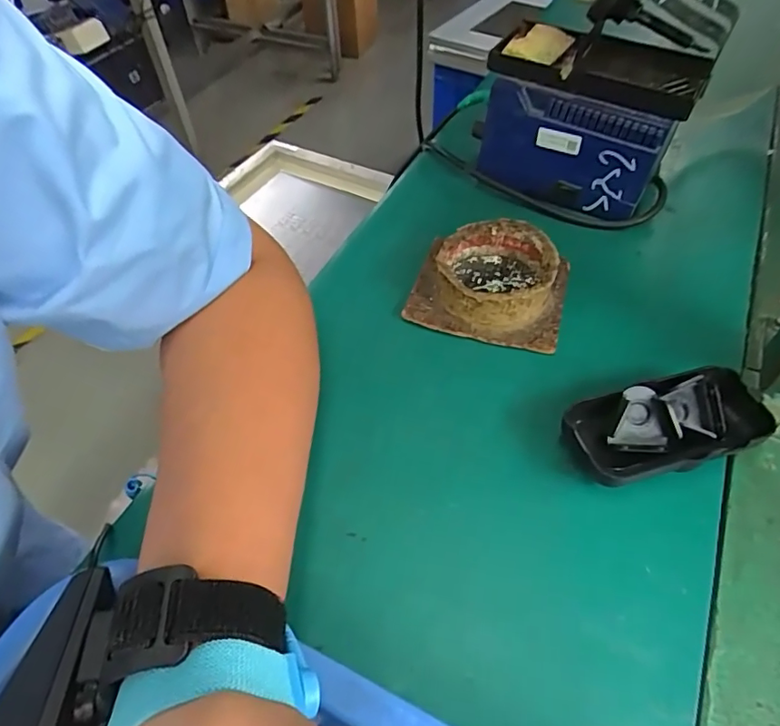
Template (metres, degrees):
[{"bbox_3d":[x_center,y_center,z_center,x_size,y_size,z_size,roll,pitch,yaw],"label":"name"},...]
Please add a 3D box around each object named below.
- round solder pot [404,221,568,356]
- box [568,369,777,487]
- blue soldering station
[{"bbox_3d":[0.073,-0.062,0.383,0.110,0.038,0.092,12,52,15],"label":"round solder pot"},{"bbox_3d":[0.160,0.040,0.301,0.110,0.027,0.051,-14,50,-6],"label":"box"},{"bbox_3d":[0.162,-0.205,0.446,0.161,0.114,0.097,23,55,22],"label":"blue soldering station"}]

